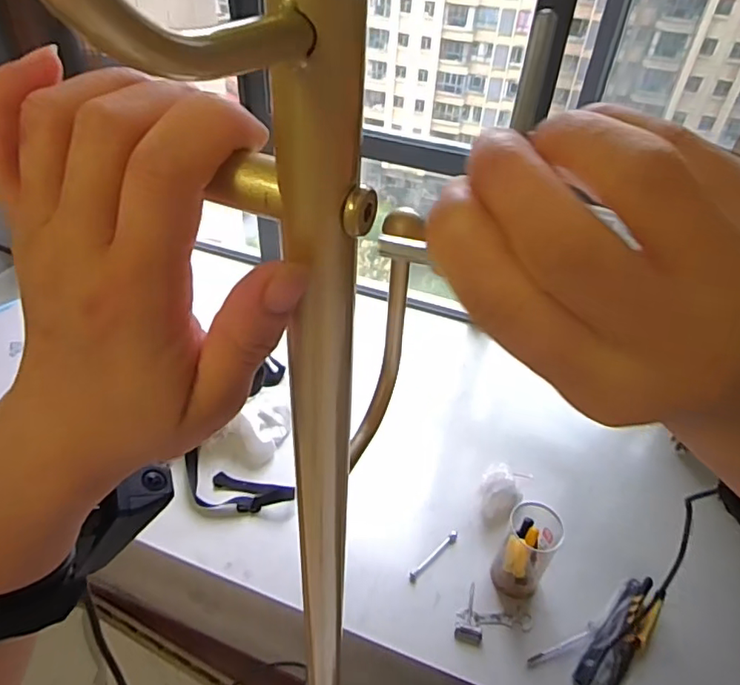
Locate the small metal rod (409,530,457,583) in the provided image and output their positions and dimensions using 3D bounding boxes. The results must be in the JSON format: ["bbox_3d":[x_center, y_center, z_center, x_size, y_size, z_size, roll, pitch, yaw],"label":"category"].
[{"bbox_3d":[0.118,0.391,1.019,0.128,0.011,0.016,-31,53,-32],"label":"small metal rod"}]

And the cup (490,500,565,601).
[{"bbox_3d":[0.267,0.362,0.951,0.085,0.173,0.091,2,42,-2],"label":"cup"}]

